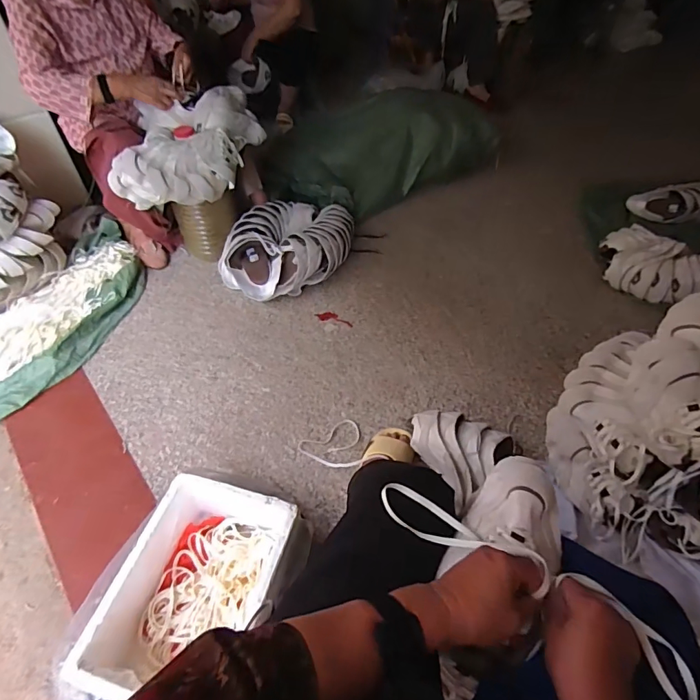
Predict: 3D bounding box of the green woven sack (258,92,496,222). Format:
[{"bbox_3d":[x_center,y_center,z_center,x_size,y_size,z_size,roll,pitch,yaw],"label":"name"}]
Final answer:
[{"bbox_3d":[0.111,-0.814,1.770,0.905,0.309,0.437,-21,50,-16],"label":"green woven sack"}]

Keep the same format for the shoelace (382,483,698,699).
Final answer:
[{"bbox_3d":[0.182,0.236,0.470,0.334,0.061,0.053,25,55,25],"label":"shoelace"}]

